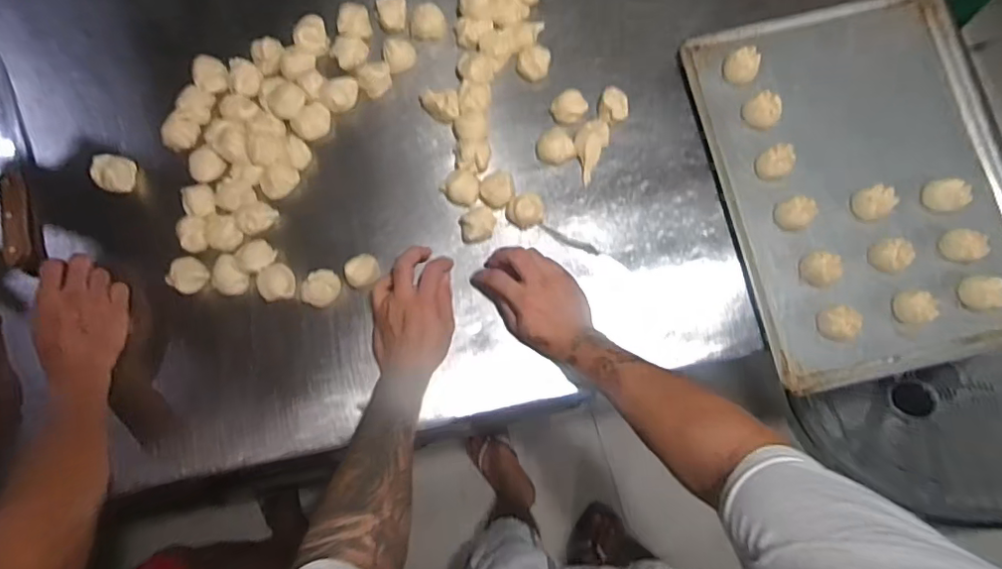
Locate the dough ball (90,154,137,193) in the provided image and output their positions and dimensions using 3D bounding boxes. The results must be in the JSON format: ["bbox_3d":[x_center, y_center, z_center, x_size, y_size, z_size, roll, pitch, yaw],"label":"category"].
[{"bbox_3d":[-0.503,-0.145,0.735,0.042,0.043,0.045,0,81,2],"label":"dough ball"}]

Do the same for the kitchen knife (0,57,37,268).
[{"bbox_3d":[-0.665,-0.170,0.759,0.052,0.017,0.300,-18,81,-1],"label":"kitchen knife"}]

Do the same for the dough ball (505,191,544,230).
[{"bbox_3d":[0.031,-0.091,0.706,0.047,0.033,0.038,-7,81,1],"label":"dough ball"}]

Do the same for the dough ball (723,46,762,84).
[{"bbox_3d":[0.305,-0.277,0.714,0.040,0.035,0.037,0,79,2],"label":"dough ball"}]

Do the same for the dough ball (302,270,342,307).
[{"bbox_3d":[-0.219,0.005,0.697,0.041,0.029,0.046,23,80,6],"label":"dough ball"}]

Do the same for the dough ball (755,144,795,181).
[{"bbox_3d":[0.339,-0.150,0.696,0.038,0.035,0.038,0,81,2],"label":"dough ball"}]

